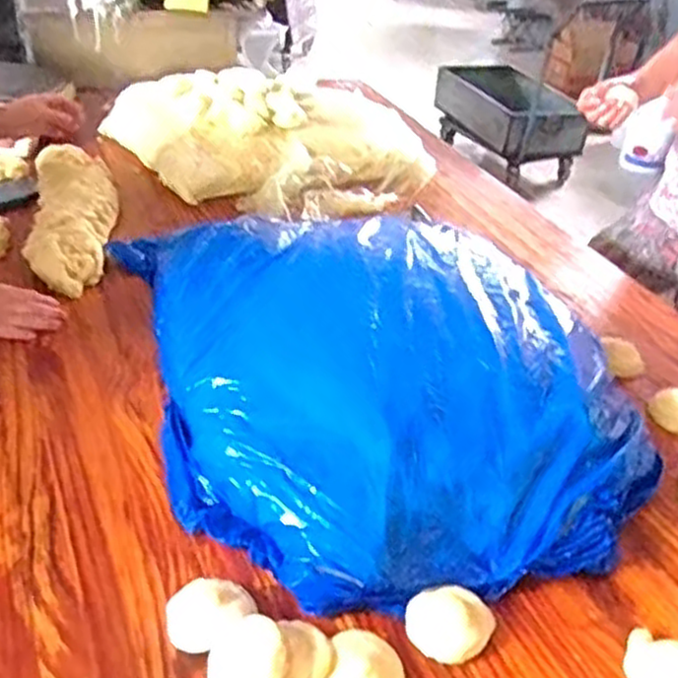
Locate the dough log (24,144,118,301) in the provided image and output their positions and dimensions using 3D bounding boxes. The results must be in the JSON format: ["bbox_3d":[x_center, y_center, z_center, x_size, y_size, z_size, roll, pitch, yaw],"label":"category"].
[{"bbox_3d":[-0.468,-0.238,1.374,0.146,0.092,0.487,-5,37,-15],"label":"dough log"}]

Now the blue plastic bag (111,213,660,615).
[{"bbox_3d":[0.046,0.013,1.065,0.626,0.122,0.735,-3,36,-13],"label":"blue plastic bag"}]

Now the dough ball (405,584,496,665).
[{"bbox_3d":[0.115,0.282,0.778,0.087,0.039,0.067,-14,40,-25],"label":"dough ball"}]

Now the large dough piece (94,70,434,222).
[{"bbox_3d":[-0.115,-0.450,1.708,0.684,0.124,0.536,-13,40,-24],"label":"large dough piece"}]

